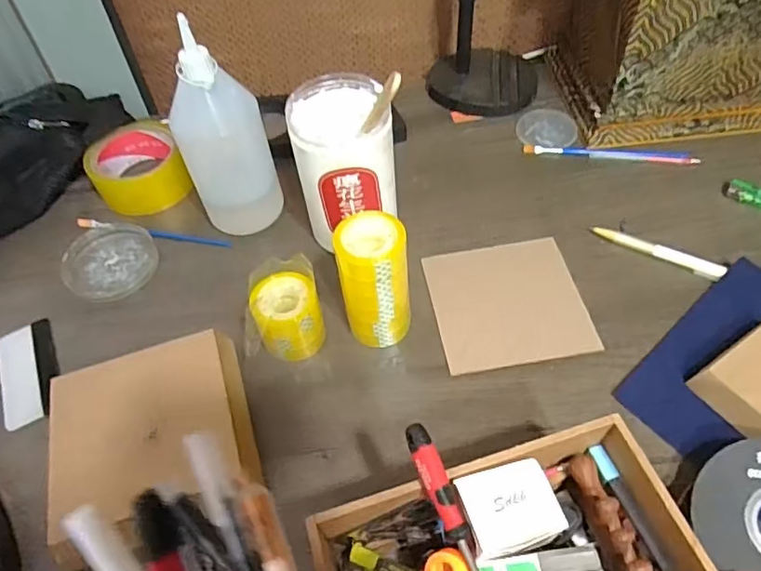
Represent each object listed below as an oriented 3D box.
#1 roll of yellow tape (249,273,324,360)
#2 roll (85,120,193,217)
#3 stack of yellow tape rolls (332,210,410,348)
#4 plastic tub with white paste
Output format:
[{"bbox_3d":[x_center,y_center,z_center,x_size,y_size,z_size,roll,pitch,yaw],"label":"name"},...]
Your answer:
[{"bbox_3d":[-0.073,0.028,0.451,0.054,0.063,0.044,-18,53,-9],"label":"roll of yellow tape"},{"bbox_3d":[-0.255,-0.124,0.589,0.094,0.045,0.088,-25,55,-14],"label":"roll"},{"bbox_3d":[-0.003,0.000,0.435,0.050,0.111,0.047,-10,53,-2],"label":"stack of yellow tape rolls"},{"bbox_3d":[-0.031,-0.107,0.485,0.080,0.160,0.085,-2,53,3],"label":"plastic tub with white paste"}]

